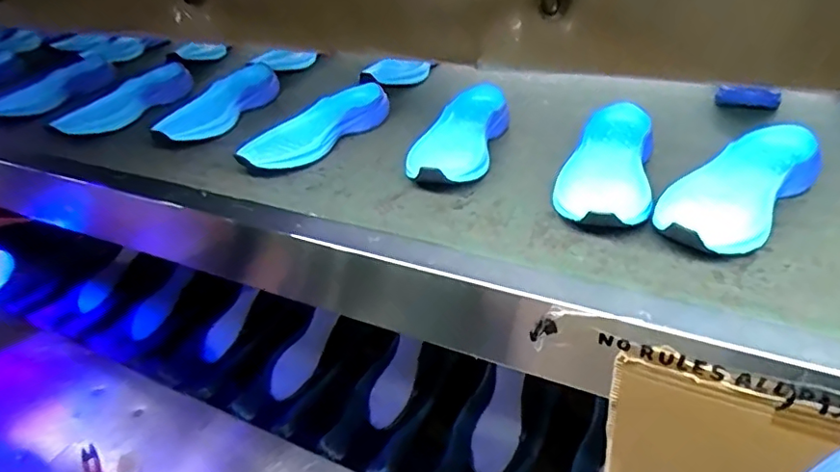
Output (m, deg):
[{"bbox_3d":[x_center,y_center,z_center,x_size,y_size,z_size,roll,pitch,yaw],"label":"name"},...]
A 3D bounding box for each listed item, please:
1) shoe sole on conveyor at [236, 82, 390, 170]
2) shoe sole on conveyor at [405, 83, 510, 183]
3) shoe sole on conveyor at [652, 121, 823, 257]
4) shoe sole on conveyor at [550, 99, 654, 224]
[{"bbox_3d":[-0.137,-0.145,0.738,0.069,0.053,0.231,21,40,32],"label":"shoe sole on conveyor"},{"bbox_3d":[0.046,-0.121,0.671,0.098,0.058,0.227,7,34,16],"label":"shoe sole on conveyor"},{"bbox_3d":[0.304,-0.044,0.527,0.237,0.057,0.091,-29,41,-34],"label":"shoe sole on conveyor"},{"bbox_3d":[0.196,-0.077,0.590,0.101,0.053,0.240,8,35,17],"label":"shoe sole on conveyor"}]

